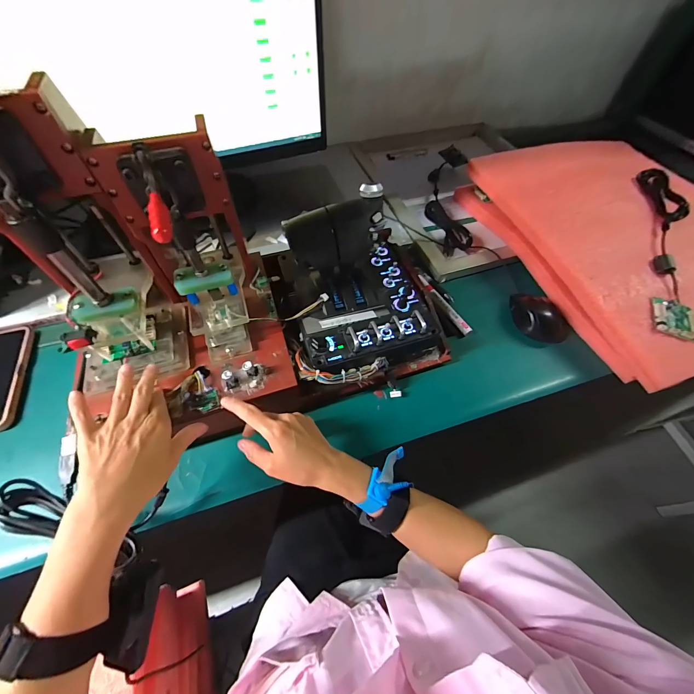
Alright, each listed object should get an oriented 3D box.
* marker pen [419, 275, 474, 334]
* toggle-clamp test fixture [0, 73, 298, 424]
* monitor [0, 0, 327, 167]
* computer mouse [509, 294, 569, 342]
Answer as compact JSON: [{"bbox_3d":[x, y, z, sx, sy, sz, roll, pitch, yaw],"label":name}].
[{"bbox_3d":[0.164,-0.079,0.531,0.017,0.013,0.146,-23,60,-15],"label":"marker pen"},{"bbox_3d":[-0.189,-0.078,0.292,0.204,0.261,0.197,-16,58,-11],"label":"toggle-clamp test fixture"},{"bbox_3d":[-0.272,-0.445,0.491,0.486,0.302,0.049,-19,59,-13],"label":"monitor"},{"bbox_3d":[0.310,-0.045,0.508,0.057,0.041,0.106,-36,64,-21],"label":"computer mouse"}]

